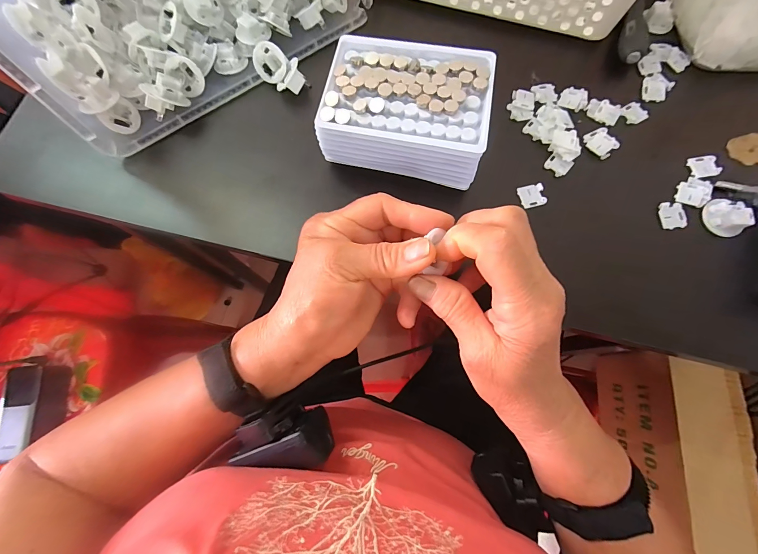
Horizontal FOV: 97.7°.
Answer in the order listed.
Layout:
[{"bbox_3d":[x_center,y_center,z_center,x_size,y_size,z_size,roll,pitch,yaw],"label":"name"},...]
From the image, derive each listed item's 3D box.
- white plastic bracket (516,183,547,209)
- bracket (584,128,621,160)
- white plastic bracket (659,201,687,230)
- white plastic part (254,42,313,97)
[{"bbox_3d":[0.134,-0.071,0.289,0.021,0.005,0.020,-9,75,-2],"label":"white plastic bracket"},{"bbox_3d":[0.202,-0.122,0.300,0.024,0.006,0.029,-26,76,-6],"label":"bracket"},{"bbox_3d":[0.250,-0.052,0.280,0.022,0.004,0.023,-1,75,0],"label":"white plastic bracket"},{"bbox_3d":[-0.094,-0.198,0.316,0.049,0.028,0.026,40,79,10],"label":"white plastic part"}]

